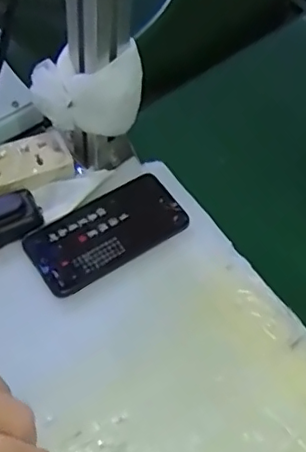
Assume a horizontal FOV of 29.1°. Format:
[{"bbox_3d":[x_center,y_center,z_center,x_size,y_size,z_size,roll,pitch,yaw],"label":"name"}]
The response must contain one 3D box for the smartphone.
[{"bbox_3d":[-0.045,0.005,0.579,0.152,0.009,0.078,-29,64,-22],"label":"smartphone"}]

